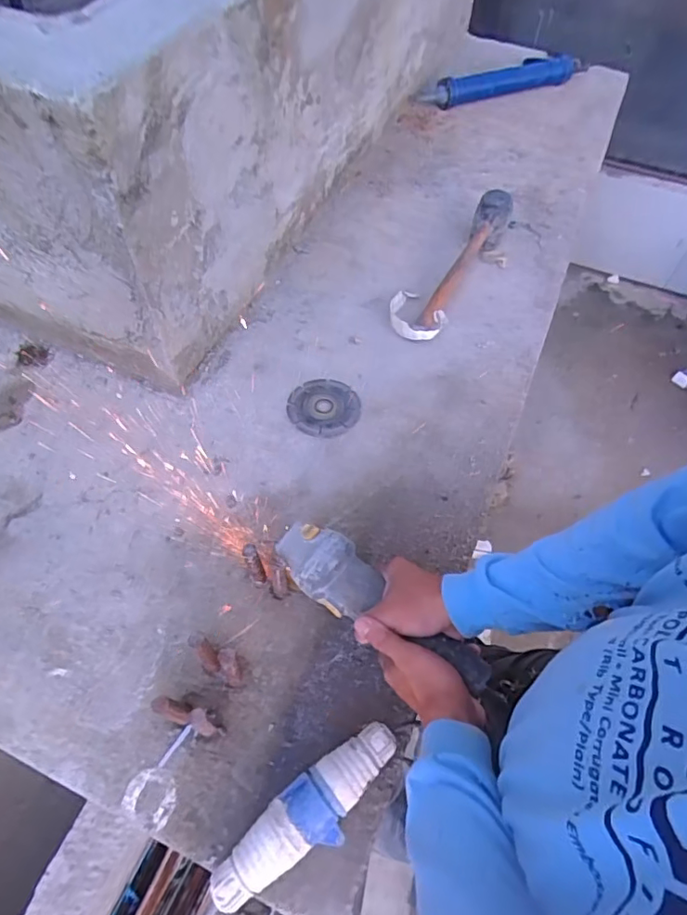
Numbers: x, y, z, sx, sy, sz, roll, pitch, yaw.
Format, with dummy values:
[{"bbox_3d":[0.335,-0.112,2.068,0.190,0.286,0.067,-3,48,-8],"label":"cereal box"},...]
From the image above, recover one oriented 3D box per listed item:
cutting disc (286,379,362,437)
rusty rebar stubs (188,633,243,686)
[{"bbox_3d":[-0.028,-0.074,0.771,0.101,0.004,0.103,1,57,-1],"label":"cutting disc"},{"bbox_3d":[-0.130,0.209,0.550,0.050,0.087,0.030,26,60,14],"label":"rusty rebar stubs"}]

